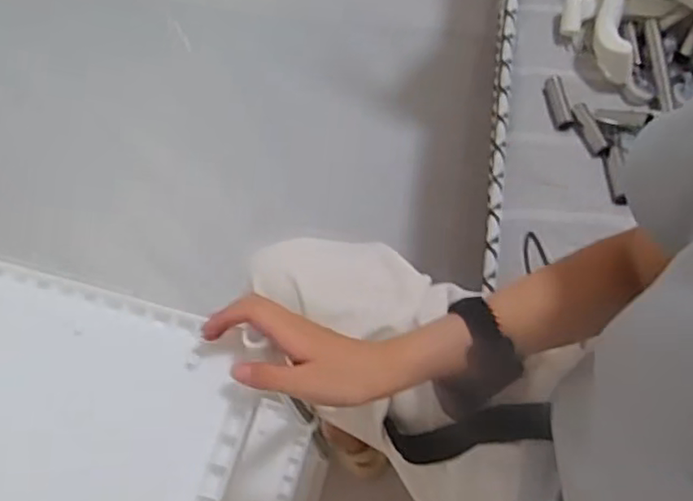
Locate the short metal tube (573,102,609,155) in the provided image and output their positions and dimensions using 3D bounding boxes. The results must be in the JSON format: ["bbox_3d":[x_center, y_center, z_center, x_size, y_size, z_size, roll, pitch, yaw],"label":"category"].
[{"bbox_3d":[0.316,-0.157,0.821,0.019,0.016,0.074,-20,80,-8],"label":"short metal tube"}]

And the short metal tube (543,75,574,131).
[{"bbox_3d":[0.284,-0.200,0.853,0.022,0.027,0.085,-5,64,0],"label":"short metal tube"}]

